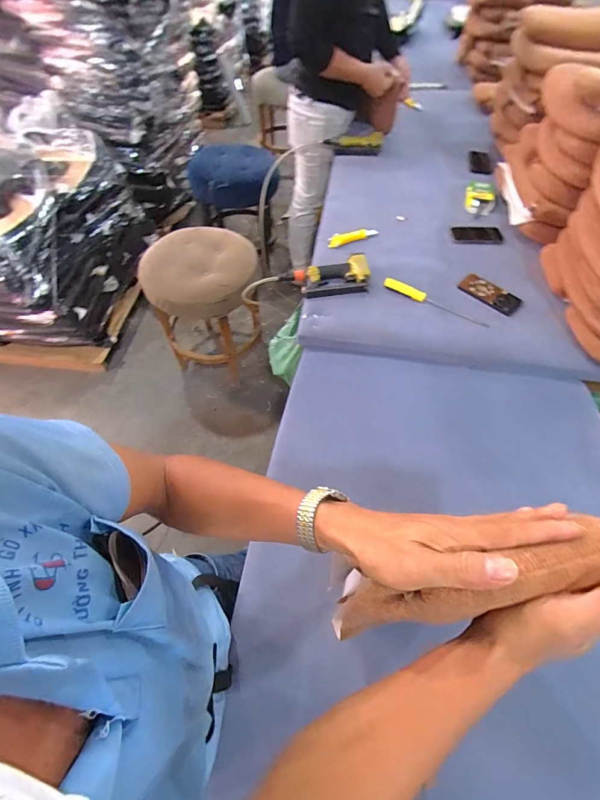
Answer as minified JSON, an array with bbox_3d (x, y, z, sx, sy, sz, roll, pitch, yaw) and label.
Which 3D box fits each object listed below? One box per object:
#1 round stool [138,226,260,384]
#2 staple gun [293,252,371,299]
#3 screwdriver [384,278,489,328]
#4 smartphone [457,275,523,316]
[{"bbox_3d":[-0.388,-0.396,1.625,0.454,0.594,0.408,16,59,9],"label":"round stool"},{"bbox_3d":[0.093,-0.343,0.985,0.198,0.038,0.124,-10,58,-7],"label":"staple gun"},{"bbox_3d":[0.356,-0.260,0.932,0.283,0.021,0.029,26,61,15],"label":"screwdriver"},{"bbox_3d":[0.524,-0.293,0.973,0.086,0.008,0.160,-39,66,-22],"label":"smartphone"}]

